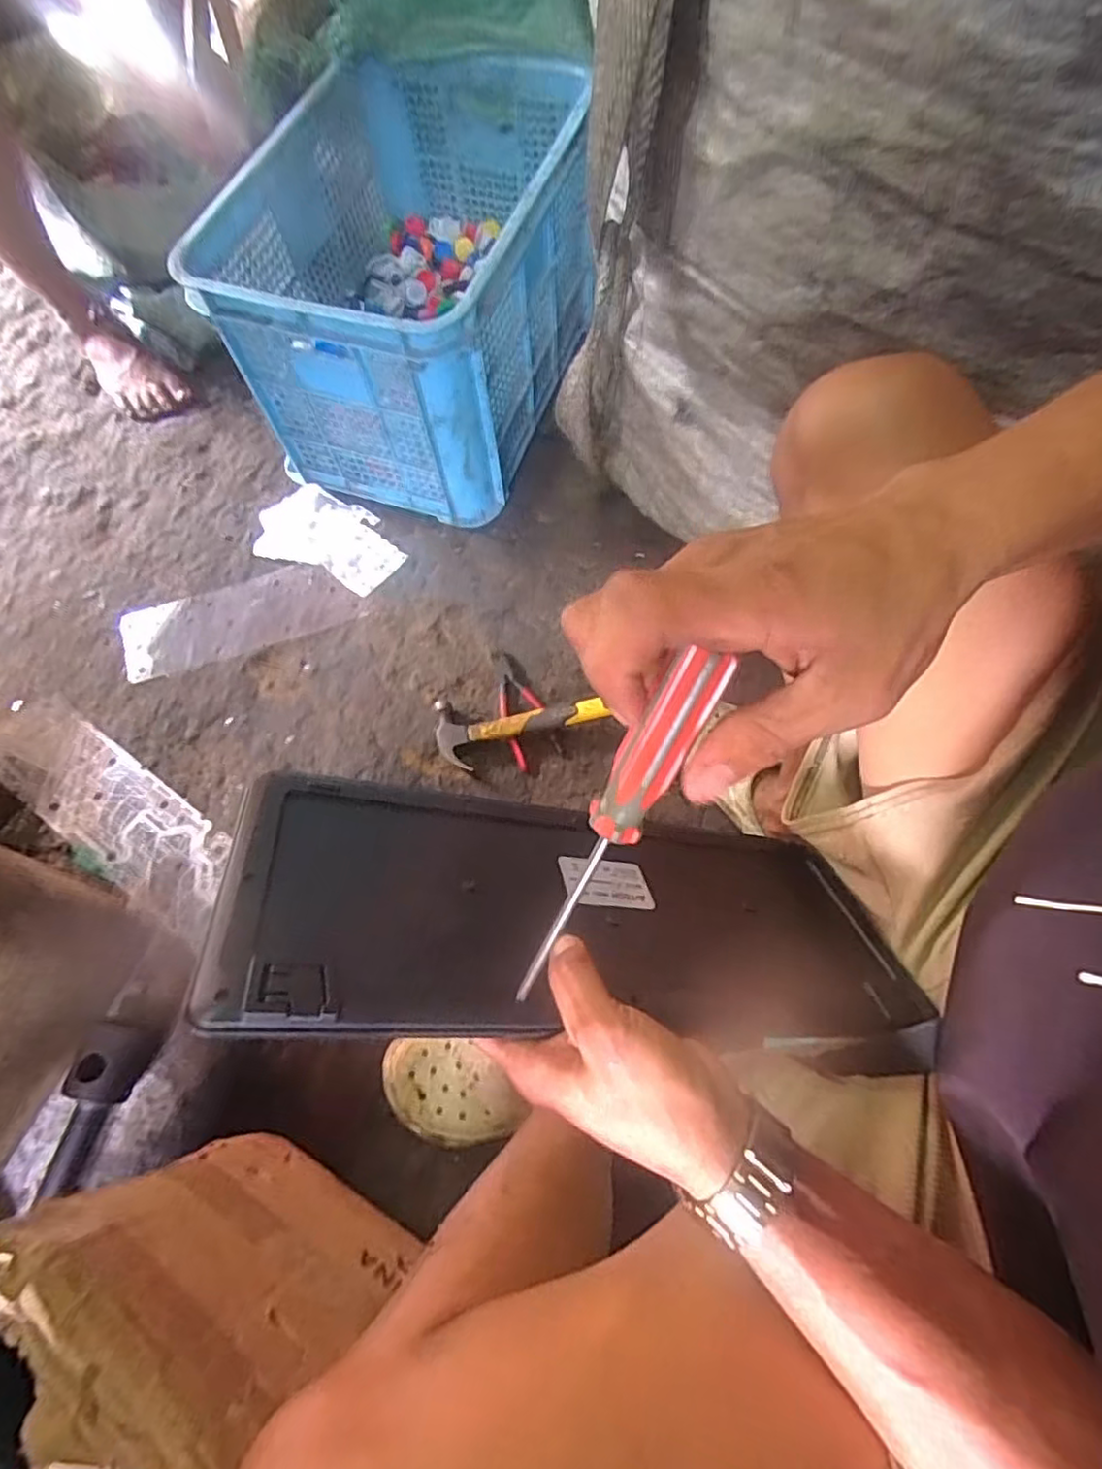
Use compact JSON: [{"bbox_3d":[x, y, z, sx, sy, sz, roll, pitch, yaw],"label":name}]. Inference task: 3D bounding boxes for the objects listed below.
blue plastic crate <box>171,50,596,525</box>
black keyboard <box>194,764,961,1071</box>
[{"bbox_3d":[-0.173,-0.605,0.882,0.373,0.322,0.507,15,69,7],"label":"blue plastic crate"},{"bbox_3d":[0.035,0.108,0.379,0.414,0.016,0.179,11,31,-20],"label":"black keyboard"}]

